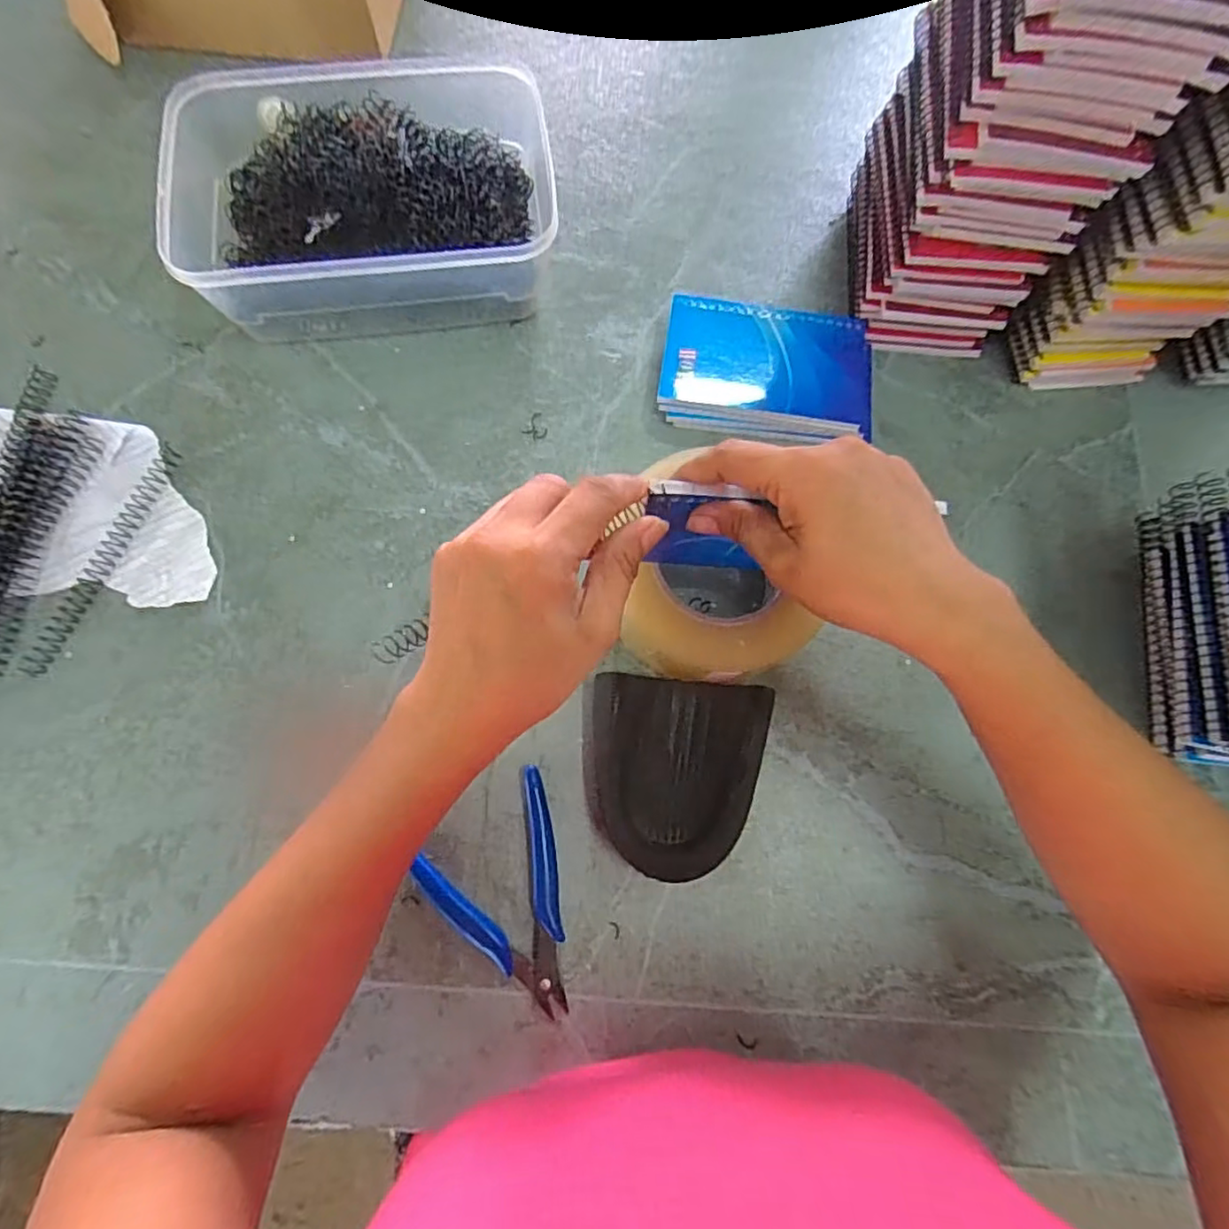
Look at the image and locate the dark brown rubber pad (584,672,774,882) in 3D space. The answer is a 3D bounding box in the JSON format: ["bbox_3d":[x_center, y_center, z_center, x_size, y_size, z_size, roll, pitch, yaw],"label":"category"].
[{"bbox_3d":[0.032,0.089,0.351,0.101,0.032,0.106,6,76,-2],"label":"dark brown rubber pad"}]

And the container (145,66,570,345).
[{"bbox_3d":[-0.163,-0.281,0.424,0.230,0.068,0.181,-9,77,-6],"label":"container"}]

